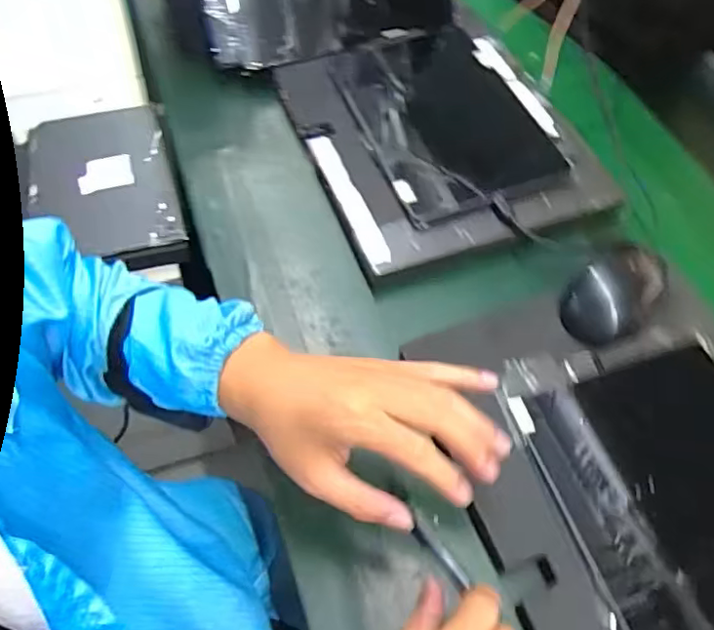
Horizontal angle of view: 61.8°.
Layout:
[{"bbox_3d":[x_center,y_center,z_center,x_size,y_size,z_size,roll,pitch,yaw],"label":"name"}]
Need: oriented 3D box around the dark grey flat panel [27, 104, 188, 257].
[{"bbox_3d":[-0.310,-0.165,0.727,0.161,0.017,0.232,-16,59,-10],"label":"dark grey flat panel"}]

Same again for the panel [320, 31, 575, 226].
[{"bbox_3d":[0.093,-0.214,0.620,0.187,0.020,0.253,-16,60,-15],"label":"panel"}]

